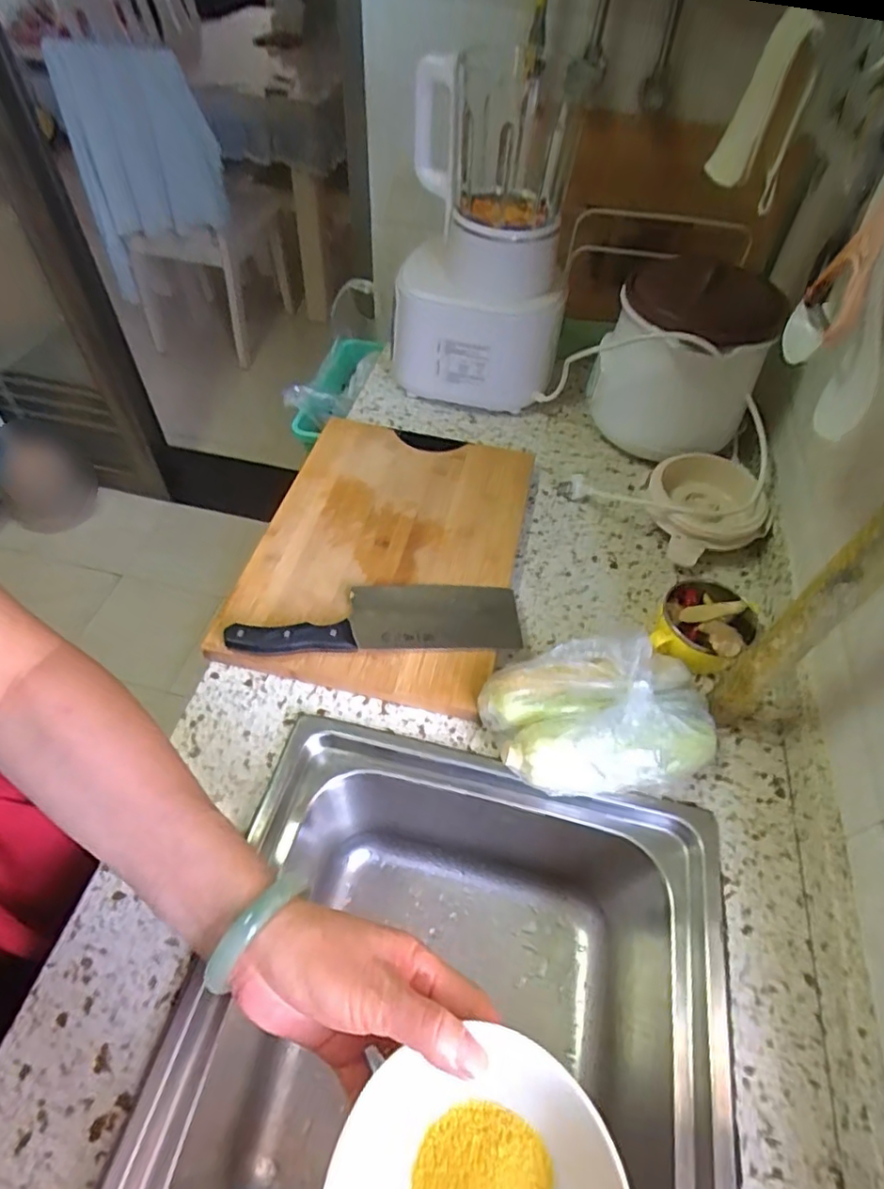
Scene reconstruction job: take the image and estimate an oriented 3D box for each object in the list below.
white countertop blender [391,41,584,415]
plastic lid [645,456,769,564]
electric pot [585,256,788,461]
[{"bbox_3d":[0.051,-0.448,0.784,0.233,0.381,0.167,0,53,-4],"label":"white countertop blender"},{"bbox_3d":[0.328,-0.108,0.739,0.139,0.067,0.150,2,53,-2],"label":"plastic lid"},{"bbox_3d":[0.320,-0.311,0.805,0.198,0.208,0.218,20,54,12],"label":"electric pot"}]

